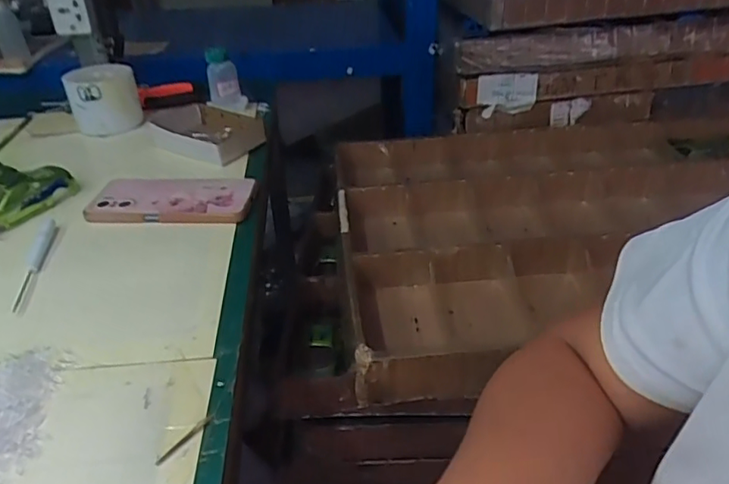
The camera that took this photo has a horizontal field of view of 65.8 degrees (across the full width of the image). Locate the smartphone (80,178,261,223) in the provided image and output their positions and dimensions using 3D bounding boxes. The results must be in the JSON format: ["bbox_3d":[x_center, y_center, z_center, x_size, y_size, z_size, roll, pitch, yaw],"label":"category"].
[{"bbox_3d":[-0.195,-0.045,0.573,0.158,0.017,0.071,3,33,3],"label":"smartphone"}]

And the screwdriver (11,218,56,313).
[{"bbox_3d":[-0.289,0.016,0.495,0.012,0.014,0.126,-5,33,-10],"label":"screwdriver"}]

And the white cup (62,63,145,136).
[{"bbox_3d":[-0.342,-0.187,0.742,0.086,0.067,0.083,-14,36,-22],"label":"white cup"}]

